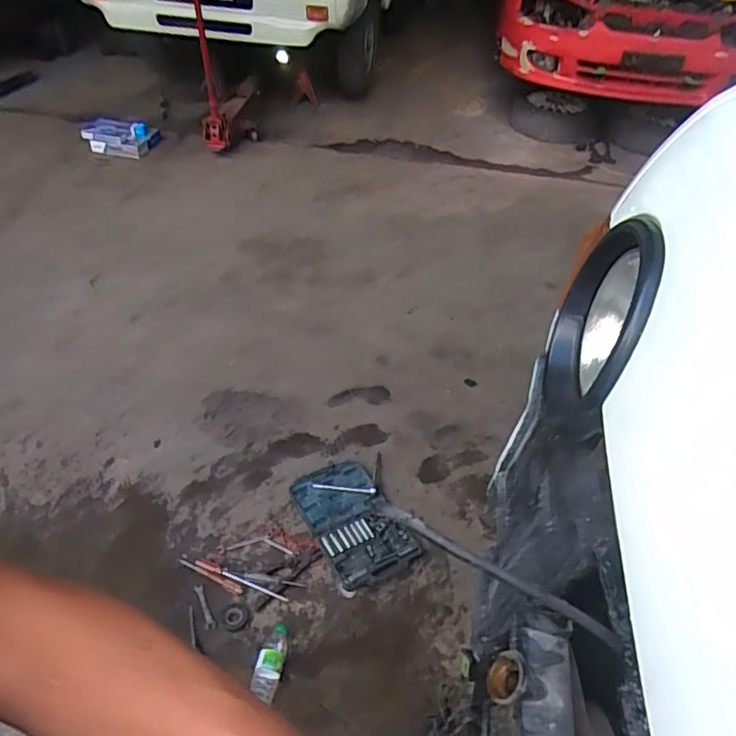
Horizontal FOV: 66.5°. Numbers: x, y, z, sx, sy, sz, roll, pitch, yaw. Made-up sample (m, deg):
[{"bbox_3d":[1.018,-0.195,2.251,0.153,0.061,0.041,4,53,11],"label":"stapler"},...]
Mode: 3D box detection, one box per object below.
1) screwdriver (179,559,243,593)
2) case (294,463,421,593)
[{"bbox_3d":[-0.421,0.555,1.503,0.197,0.020,0.023,24,46,16],"label":"screwdriver"},{"bbox_3d":[-0.041,0.434,1.622,0.251,0.047,0.385,-20,50,-26],"label":"case"}]

